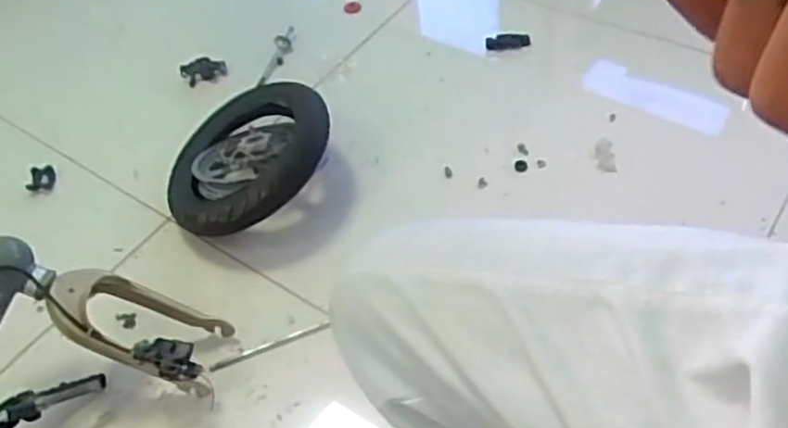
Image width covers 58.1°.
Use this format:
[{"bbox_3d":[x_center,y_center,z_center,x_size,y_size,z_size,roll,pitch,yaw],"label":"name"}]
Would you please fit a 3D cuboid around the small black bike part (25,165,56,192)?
[{"bbox_3d":[-0.608,-0.062,1.224,0.042,0.010,0.061,-7,50,0],"label":"small black bike part"}]

